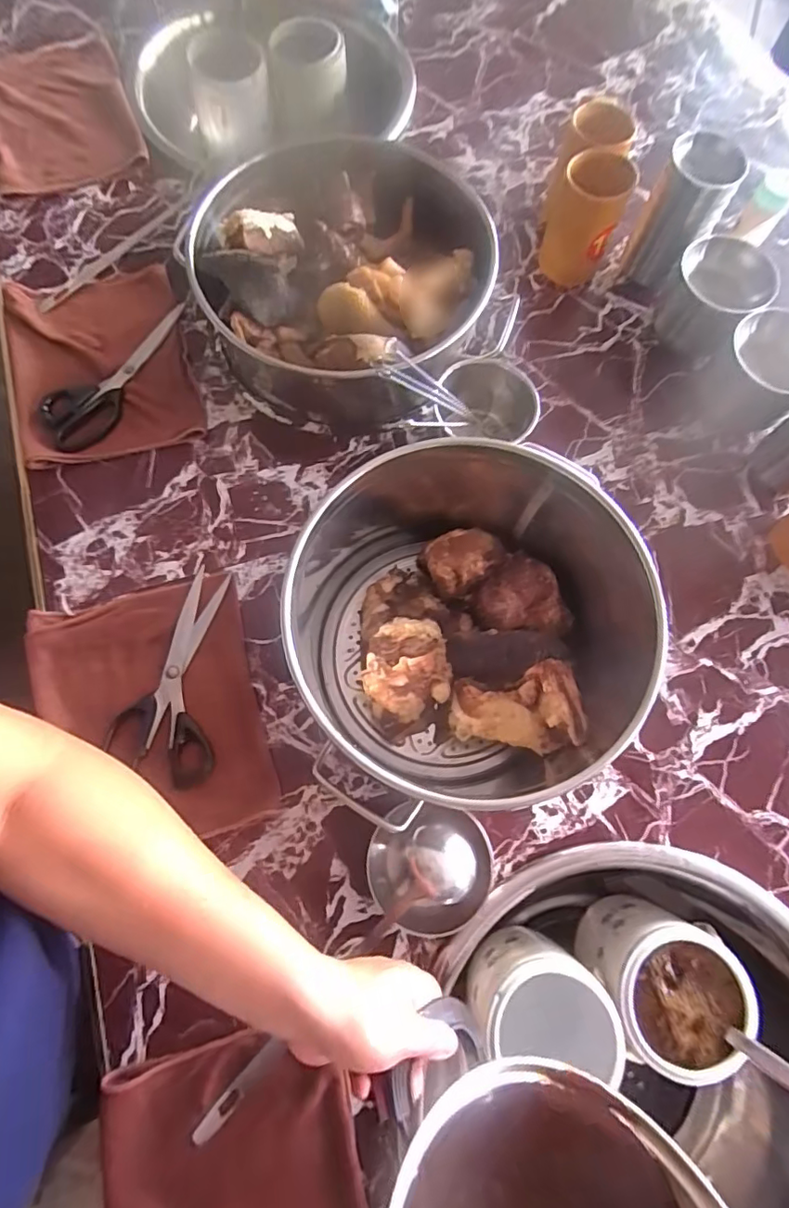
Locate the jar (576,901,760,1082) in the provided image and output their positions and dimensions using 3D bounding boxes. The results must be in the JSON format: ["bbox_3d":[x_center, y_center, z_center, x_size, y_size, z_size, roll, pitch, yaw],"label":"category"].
[{"bbox_3d":[0.268,0.384,0.547,0.125,0.119,0.124,1,74,-2],"label":"jar"}]

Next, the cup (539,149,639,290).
[{"bbox_3d":[0.248,-0.502,0.701,0.087,0.129,0.083,1,74,-2],"label":"cup"}]

